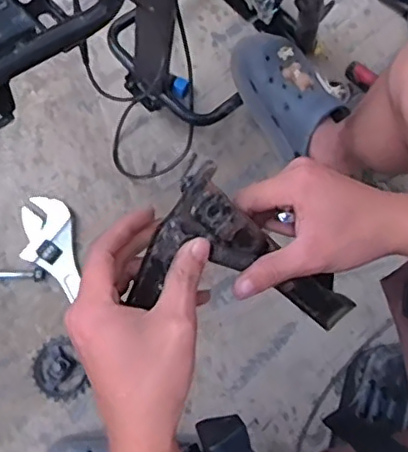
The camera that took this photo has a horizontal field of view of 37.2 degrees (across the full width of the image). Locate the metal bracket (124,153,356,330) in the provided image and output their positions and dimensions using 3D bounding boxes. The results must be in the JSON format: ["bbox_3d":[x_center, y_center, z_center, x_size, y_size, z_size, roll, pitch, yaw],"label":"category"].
[{"bbox_3d":[0.039,0.043,0.435,0.194,0.029,0.093,33,75,-36],"label":"metal bracket"}]

